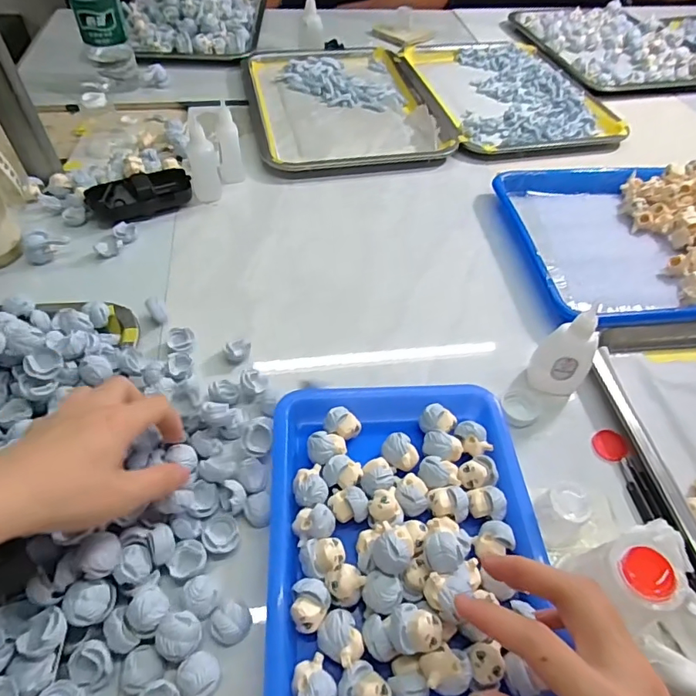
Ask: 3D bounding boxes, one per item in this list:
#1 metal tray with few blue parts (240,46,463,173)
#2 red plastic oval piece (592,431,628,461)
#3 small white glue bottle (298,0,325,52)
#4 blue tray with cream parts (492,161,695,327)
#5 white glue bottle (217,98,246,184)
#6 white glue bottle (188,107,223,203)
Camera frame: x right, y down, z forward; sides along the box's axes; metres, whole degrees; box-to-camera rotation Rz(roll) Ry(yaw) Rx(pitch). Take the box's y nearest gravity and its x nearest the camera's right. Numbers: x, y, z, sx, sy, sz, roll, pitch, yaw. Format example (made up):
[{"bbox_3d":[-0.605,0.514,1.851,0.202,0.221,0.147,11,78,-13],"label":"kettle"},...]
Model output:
[{"bbox_3d":[-0.008,-0.375,0.722,0.272,0.023,0.352,-9,52,-10],"label":"metal tray with few blue parts"},{"bbox_3d":[0.208,0.077,0.380,0.023,0.006,0.025,-4,53,-4],"label":"red plastic oval piece"},{"bbox_3d":[-0.062,-0.541,0.797,0.043,0.080,0.028,-4,52,-5],"label":"small white glue bottle"},{"bbox_3d":[0.341,-0.123,0.520,0.312,0.041,0.244,-3,52,-5],"label":"blue tray with cream parts"},{"bbox_3d":[-0.143,-0.242,0.568,0.028,0.086,0.024,-11,53,-11],"label":"white glue bottle"},{"bbox_3d":[-0.165,-0.213,0.540,0.031,0.091,0.027,-4,52,-6],"label":"white glue bottle"}]

